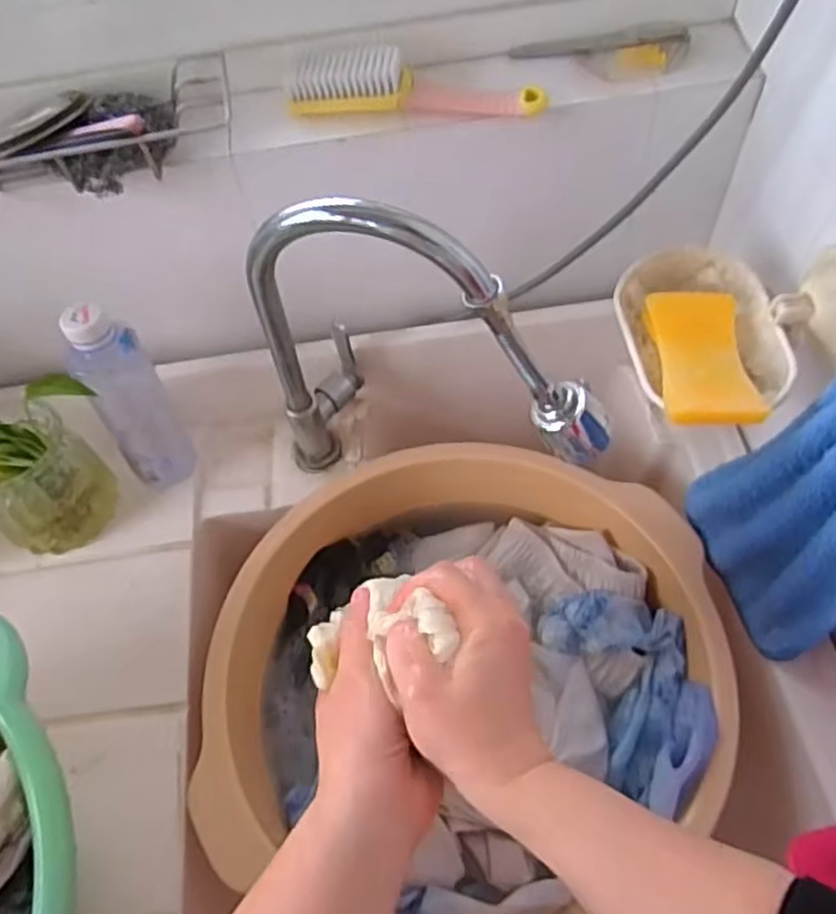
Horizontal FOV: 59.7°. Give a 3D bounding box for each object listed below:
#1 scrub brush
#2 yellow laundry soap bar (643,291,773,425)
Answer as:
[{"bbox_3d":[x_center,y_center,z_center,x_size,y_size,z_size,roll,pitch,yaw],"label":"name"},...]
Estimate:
[{"bbox_3d":[-0.001,-0.264,0.505,0.175,0.033,0.039,2,59,6],"label":"scrub brush"},{"bbox_3d":[0.180,-0.064,0.458,0.055,0.026,0.110,-2,59,4],"label":"yellow laundry soap bar"}]

